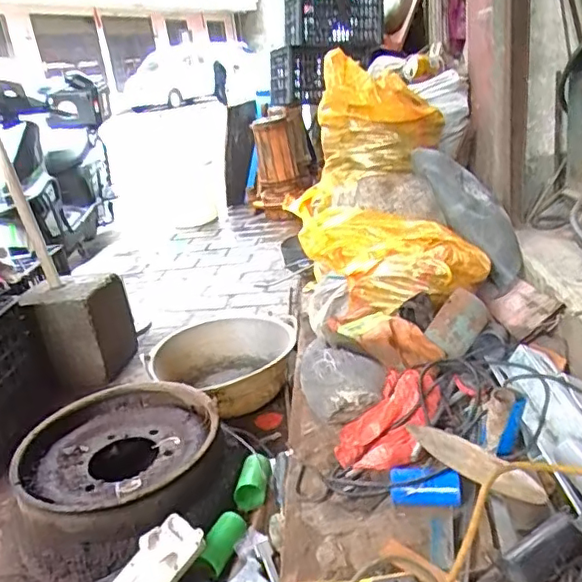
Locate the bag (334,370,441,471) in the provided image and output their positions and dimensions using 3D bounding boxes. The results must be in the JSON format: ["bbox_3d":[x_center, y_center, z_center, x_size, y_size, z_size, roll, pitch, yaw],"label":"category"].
[{"bbox_3d":[0.154,0.214,0.964,0.147,0.079,0.209,3,23,27],"label":"bag"}]

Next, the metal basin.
[{"bbox_3d":[-0.165,0.192,1.500,0.356,0.140,0.393,-15,22,-20],"label":"metal basin"}]

